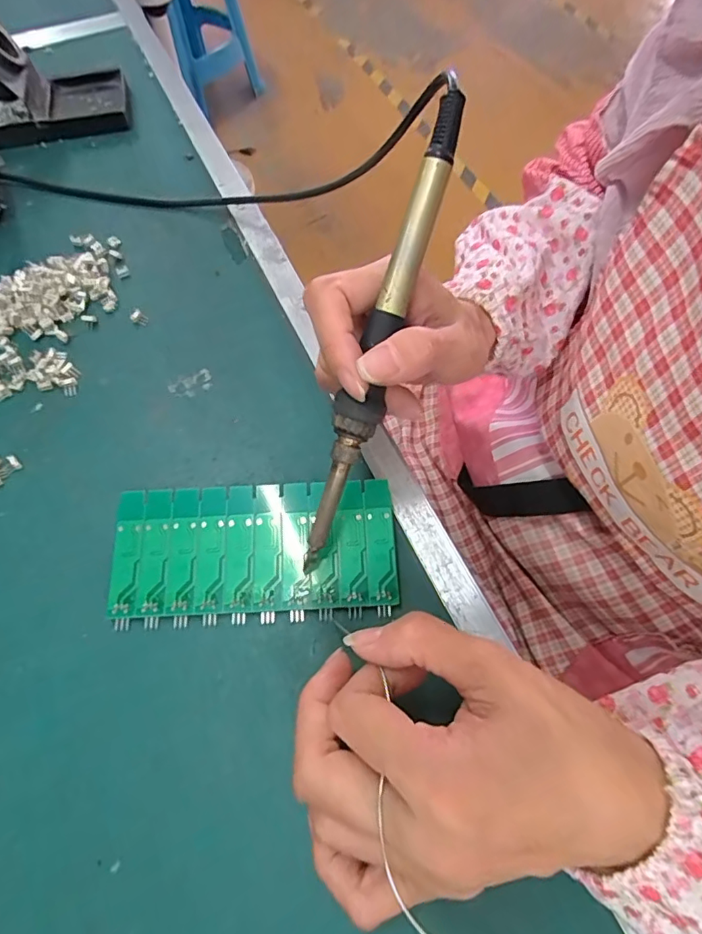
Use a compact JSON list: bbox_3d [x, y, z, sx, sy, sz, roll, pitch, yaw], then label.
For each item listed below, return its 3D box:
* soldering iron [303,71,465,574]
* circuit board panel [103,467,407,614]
[{"bbox_3d":[0.011,-0.050,0.221,0.017,0.013,0.209,18,101,9],"label":"soldering iron"},{"bbox_3d":[-0.048,0.041,0.259,0.138,0.016,0.063,-4,63,-2],"label":"circuit board panel"}]

